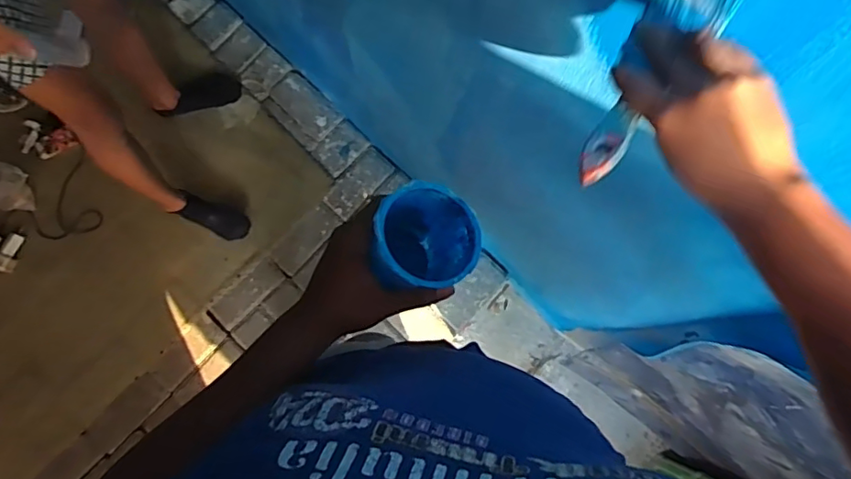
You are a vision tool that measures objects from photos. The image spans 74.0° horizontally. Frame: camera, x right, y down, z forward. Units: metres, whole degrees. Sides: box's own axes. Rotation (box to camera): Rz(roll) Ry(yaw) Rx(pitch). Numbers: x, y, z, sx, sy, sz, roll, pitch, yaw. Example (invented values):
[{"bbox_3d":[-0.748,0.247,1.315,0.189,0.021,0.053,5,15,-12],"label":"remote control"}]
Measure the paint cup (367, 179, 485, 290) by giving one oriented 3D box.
[{"bbox_3d":[0.003,0.004,0.513,0.085,0.109,0.086,0,78,-1],"label":"paint cup"}]

